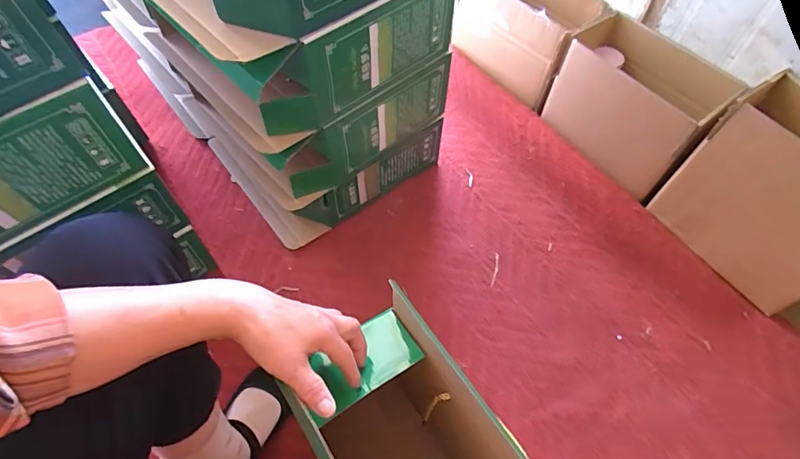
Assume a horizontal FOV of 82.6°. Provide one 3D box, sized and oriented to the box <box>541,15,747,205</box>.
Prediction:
[{"bbox_3d":[0.425,-0.232,0.846,0.155,0.174,0.279,-32,63,-19],"label":"box"}]

